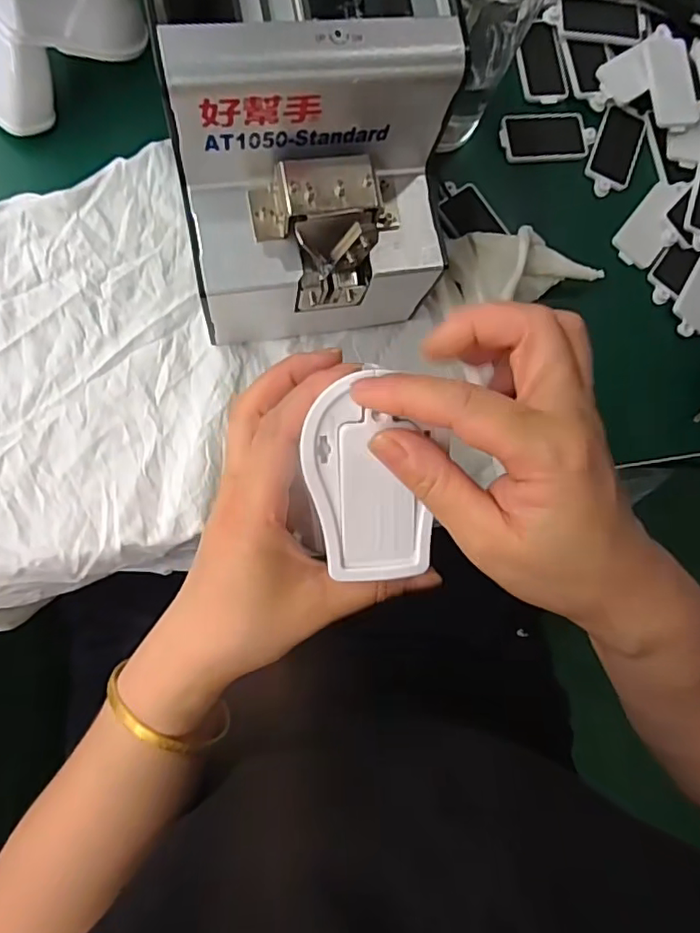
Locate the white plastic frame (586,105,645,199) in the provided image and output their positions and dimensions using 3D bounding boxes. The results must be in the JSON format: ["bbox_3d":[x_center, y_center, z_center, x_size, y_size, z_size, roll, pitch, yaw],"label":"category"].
[{"bbox_3d":[0.190,-0.226,0.410,0.034,0.007,0.067,20,82,-6],"label":"white plastic frame"}]

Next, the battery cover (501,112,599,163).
[{"bbox_3d":[0.139,-0.234,0.405,0.067,0.005,0.035,-8,86,-9],"label":"battery cover"}]

